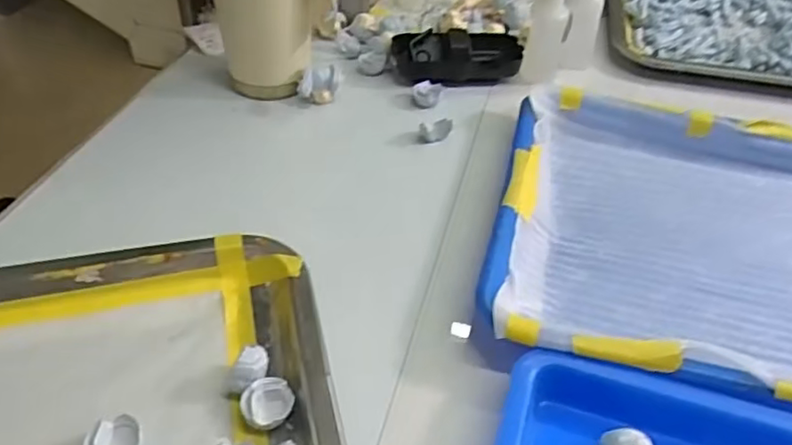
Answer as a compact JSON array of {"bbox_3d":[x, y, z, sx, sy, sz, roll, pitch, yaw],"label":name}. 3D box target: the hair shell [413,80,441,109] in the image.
[{"bbox_3d":[0.026,-0.106,0.526,0.023,0.016,0.024,4,43,2],"label":"hair shell"}]

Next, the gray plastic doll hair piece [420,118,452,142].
[{"bbox_3d":[0.030,-0.070,0.485,0.024,0.016,0.010,-14,45,-17],"label":"gray plastic doll hair piece"}]

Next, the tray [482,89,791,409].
[{"bbox_3d":[0.231,0.016,0.388,0.330,0.049,0.257,12,43,11],"label":"tray"}]

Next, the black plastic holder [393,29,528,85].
[{"bbox_3d":[0.055,-0.143,0.549,0.110,0.038,0.057,-8,44,-11],"label":"black plastic holder"}]

